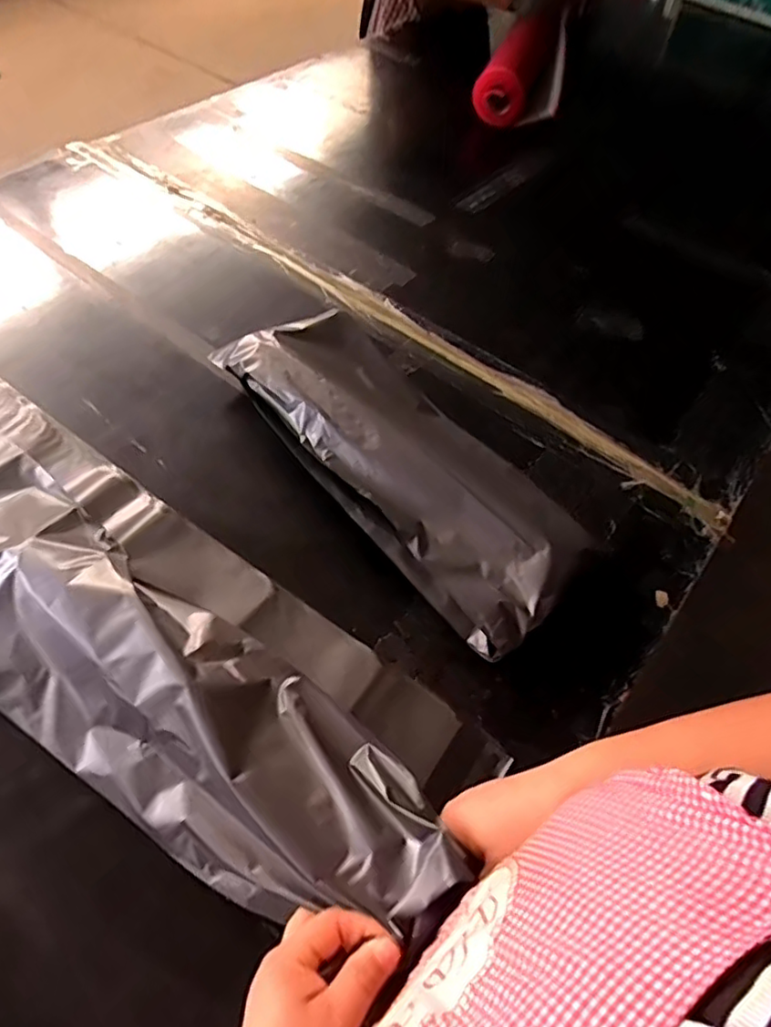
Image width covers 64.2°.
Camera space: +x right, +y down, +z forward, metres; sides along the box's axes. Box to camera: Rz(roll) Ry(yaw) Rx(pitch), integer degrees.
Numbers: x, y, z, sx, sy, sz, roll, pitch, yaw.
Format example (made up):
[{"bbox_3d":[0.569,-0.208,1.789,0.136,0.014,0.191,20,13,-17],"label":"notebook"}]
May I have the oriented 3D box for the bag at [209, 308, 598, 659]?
[{"bbox_3d":[0.021,-0.066,0.677,0.195,0.066,0.463,-32,64,-23],"label":"bag"}]

